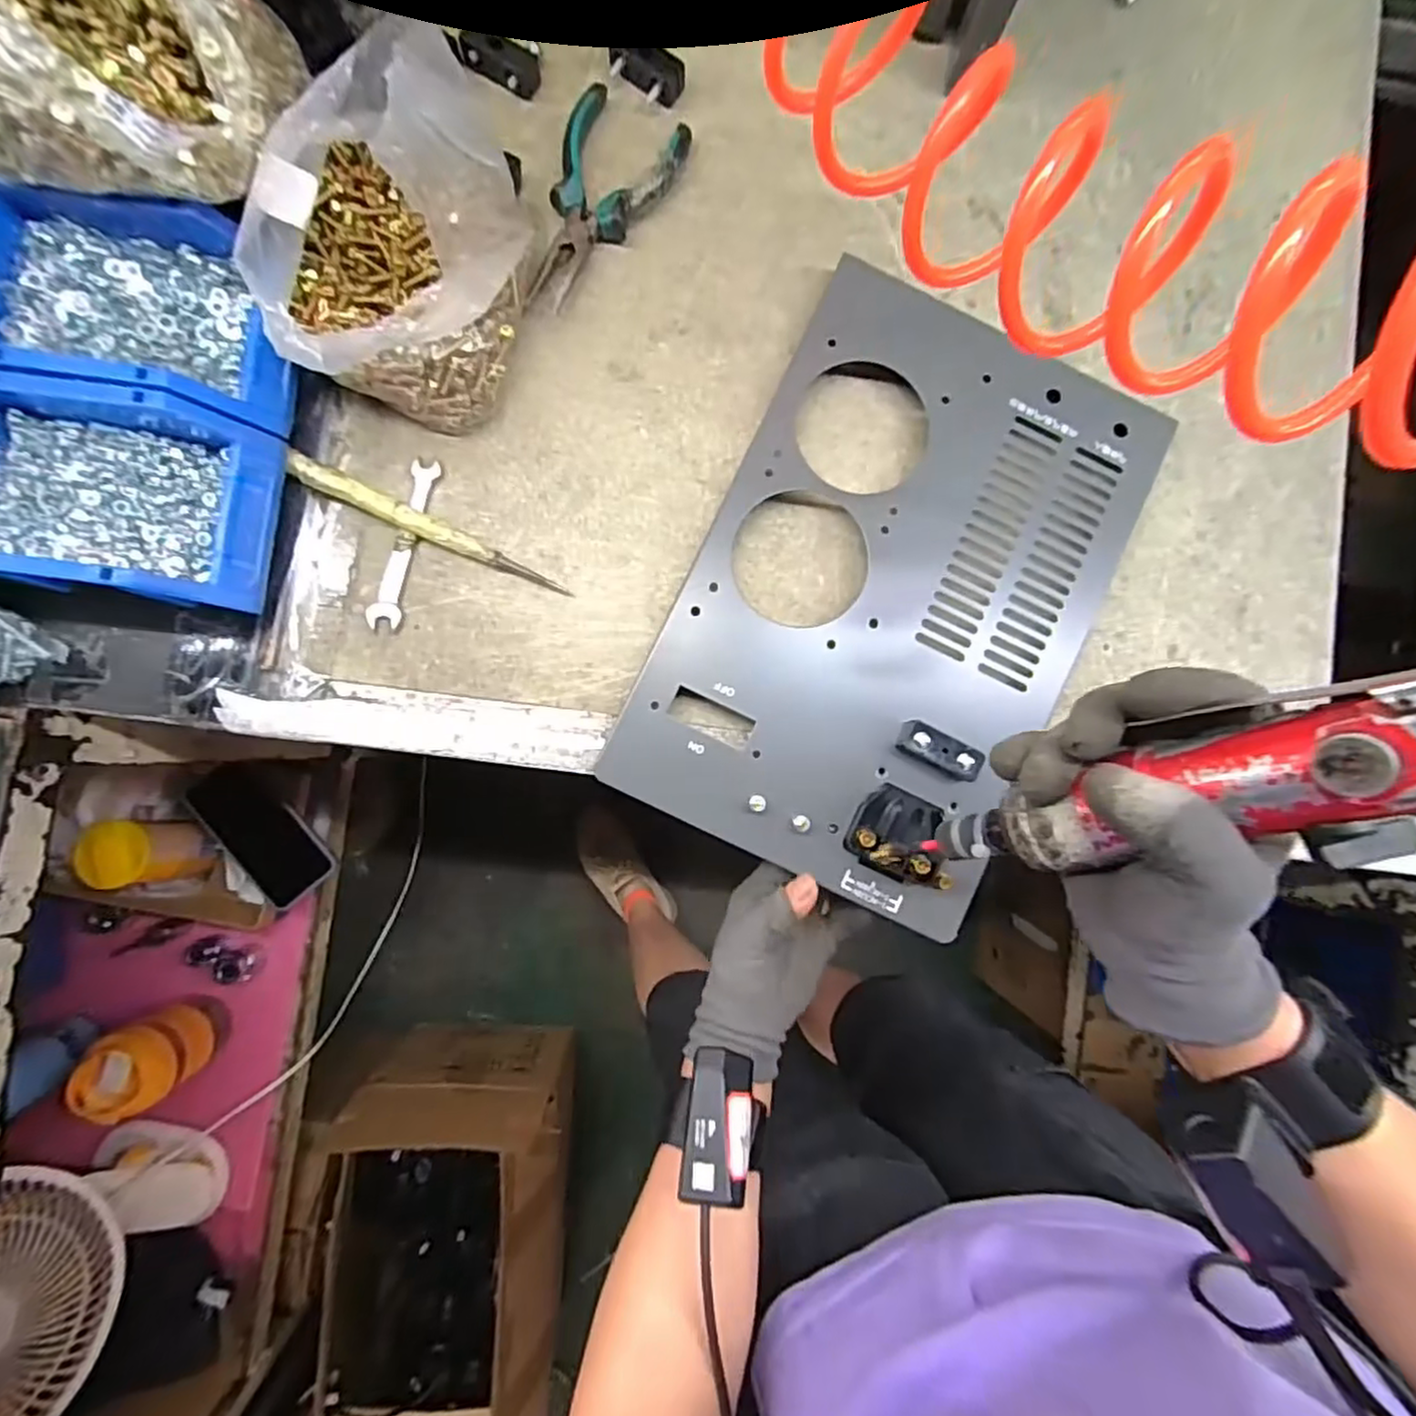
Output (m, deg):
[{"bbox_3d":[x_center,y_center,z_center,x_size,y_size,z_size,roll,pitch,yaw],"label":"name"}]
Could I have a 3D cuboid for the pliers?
[{"bbox_3d":[-0.074,-0.328,0.441,0.070,0.022,0.145,27,86,-1],"label":"pliers"}]

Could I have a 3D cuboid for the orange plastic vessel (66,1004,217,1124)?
[{"bbox_3d":[-0.575,0.362,0.698,0.073,0.101,0.077,0,89,-4],"label":"orange plastic vessel"}]

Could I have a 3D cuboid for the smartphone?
[{"bbox_3d":[-0.478,0.136,0.720,0.086,0.016,0.158,-37,94,0],"label":"smartphone"}]

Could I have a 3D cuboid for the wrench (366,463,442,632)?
[{"bbox_3d":[-0.194,-0.105,0.431,0.020,0.007,0.111,13,86,-2],"label":"wrench"}]

